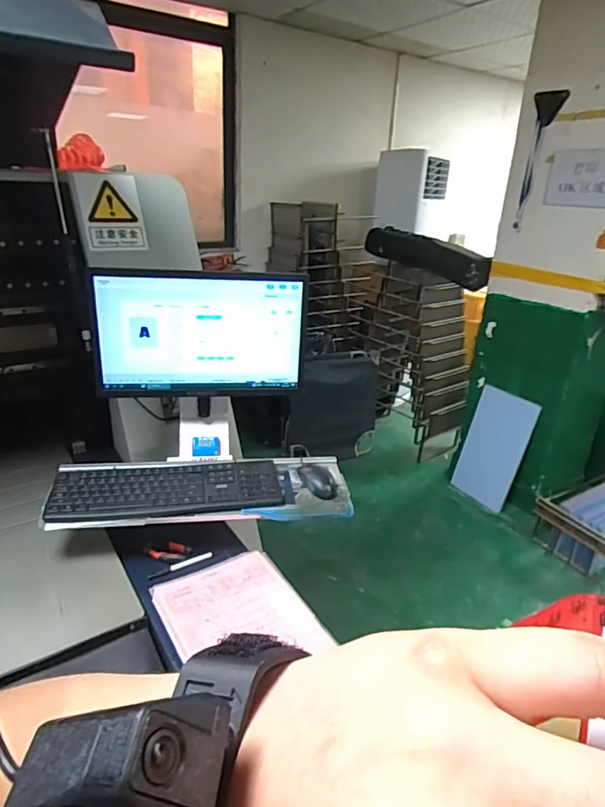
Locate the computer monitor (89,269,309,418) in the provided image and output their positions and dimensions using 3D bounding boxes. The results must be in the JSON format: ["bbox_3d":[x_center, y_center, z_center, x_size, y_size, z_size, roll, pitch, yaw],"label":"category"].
[{"bbox_3d":[-0.210,-0.143,1.063,0.424,0.263,0.058,-3,24,-12],"label":"computer monitor"}]

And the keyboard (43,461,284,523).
[{"bbox_3d":[-0.270,0.171,1.023,0.445,0.031,0.150,-2,24,-9],"label":"keyboard"}]

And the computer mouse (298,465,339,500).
[{"bbox_3d":[0.035,0.164,1.082,0.058,0.030,0.111,-10,26,-26],"label":"computer mouse"}]

